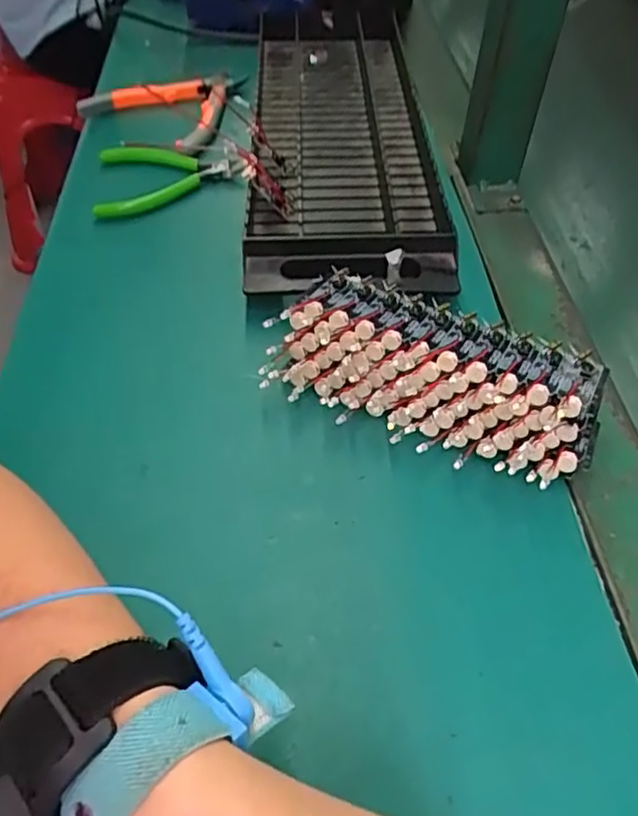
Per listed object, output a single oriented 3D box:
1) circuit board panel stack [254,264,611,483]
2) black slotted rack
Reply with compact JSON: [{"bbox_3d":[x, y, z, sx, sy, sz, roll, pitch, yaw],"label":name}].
[{"bbox_3d":[0.058,-0.016,0.349,0.170,0.041,0.085,25,52,17],"label":"circuit board panel stack"},{"bbox_3d":[0.022,-0.214,0.512,0.141,0.038,0.377,1,49,-3],"label":"black slotted rack"}]

